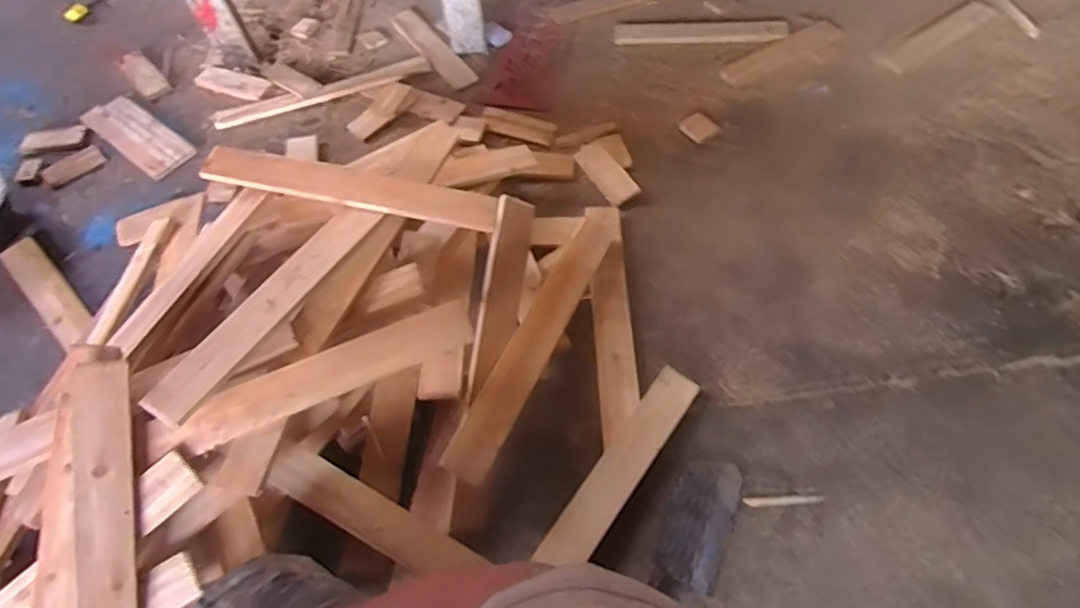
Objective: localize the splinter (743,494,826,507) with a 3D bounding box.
[{"bbox_3d":[0.348,0.280,0.907,0.108,0.011,0.015,-5,59,1],"label":"splinter"}]

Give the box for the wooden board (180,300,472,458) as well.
[{"bbox_3d":[-0.290,0.097,0.880,0.402,0.018,0.068,-23,84,-3],"label":"wooden board"}]

